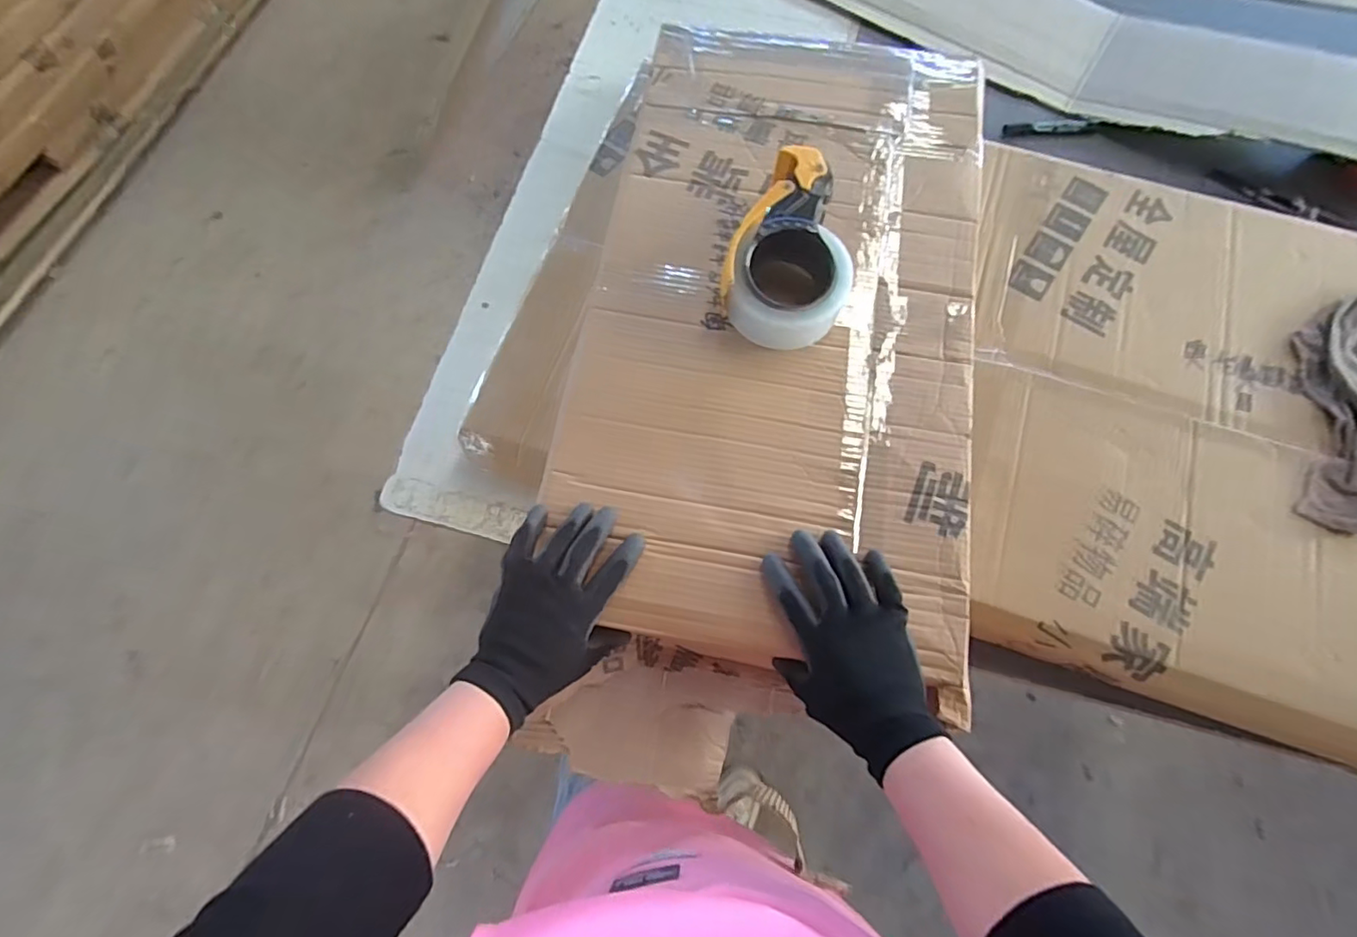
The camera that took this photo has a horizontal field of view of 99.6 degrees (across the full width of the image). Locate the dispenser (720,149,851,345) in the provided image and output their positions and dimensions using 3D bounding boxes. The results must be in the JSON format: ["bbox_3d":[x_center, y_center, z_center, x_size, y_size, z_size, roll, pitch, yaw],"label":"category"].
[{"bbox_3d":[0.108,-0.199,0.530,0.113,0.058,0.180,18,73,6],"label":"dispenser"}]

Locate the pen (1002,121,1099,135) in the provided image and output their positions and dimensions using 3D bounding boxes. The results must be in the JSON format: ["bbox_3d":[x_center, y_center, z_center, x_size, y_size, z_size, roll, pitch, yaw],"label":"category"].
[{"bbox_3d":[0.501,-0.458,0.770,0.128,0.009,0.021,-6,72,-2],"label":"pen"}]

